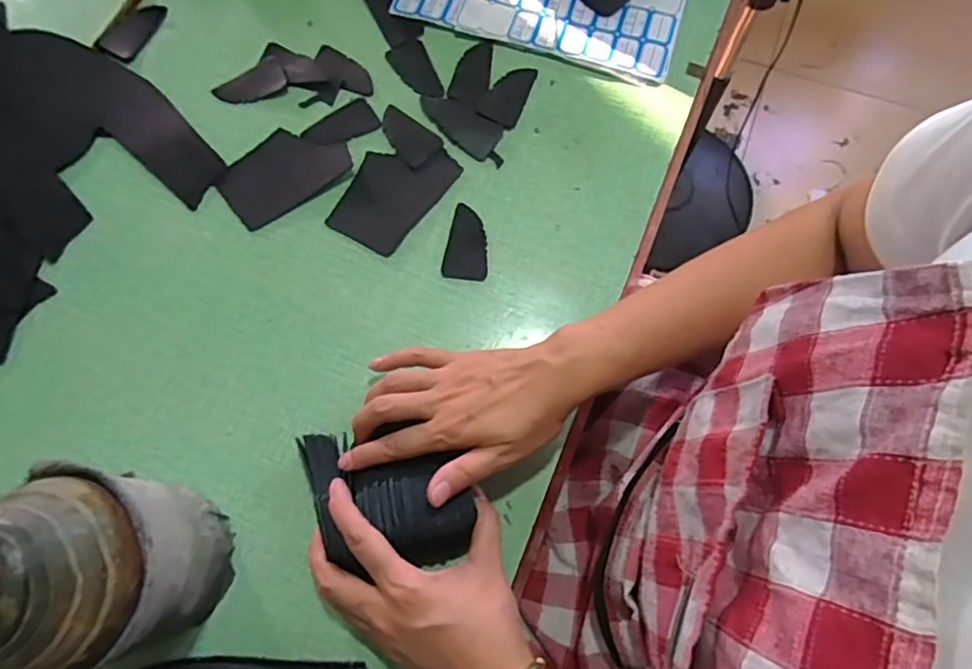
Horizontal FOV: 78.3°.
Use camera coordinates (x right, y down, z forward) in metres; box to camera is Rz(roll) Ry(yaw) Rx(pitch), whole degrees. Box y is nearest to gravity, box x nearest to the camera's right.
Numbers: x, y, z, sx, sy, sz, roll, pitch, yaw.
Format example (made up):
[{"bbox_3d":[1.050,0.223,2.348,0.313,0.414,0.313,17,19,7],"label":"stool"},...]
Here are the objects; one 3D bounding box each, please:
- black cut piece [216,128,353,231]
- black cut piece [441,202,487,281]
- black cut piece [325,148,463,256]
[{"bbox_3d":[-0.173,-0.139,0.510,0.103,0.007,0.073,-39,74,-9],"label":"black cut piece"},{"bbox_3d":[-0.014,-0.076,0.493,0.035,0.005,0.065,9,74,1],"label":"black cut piece"},{"bbox_3d":[-0.079,-0.120,0.511,0.076,0.005,0.105,27,75,6],"label":"black cut piece"}]

